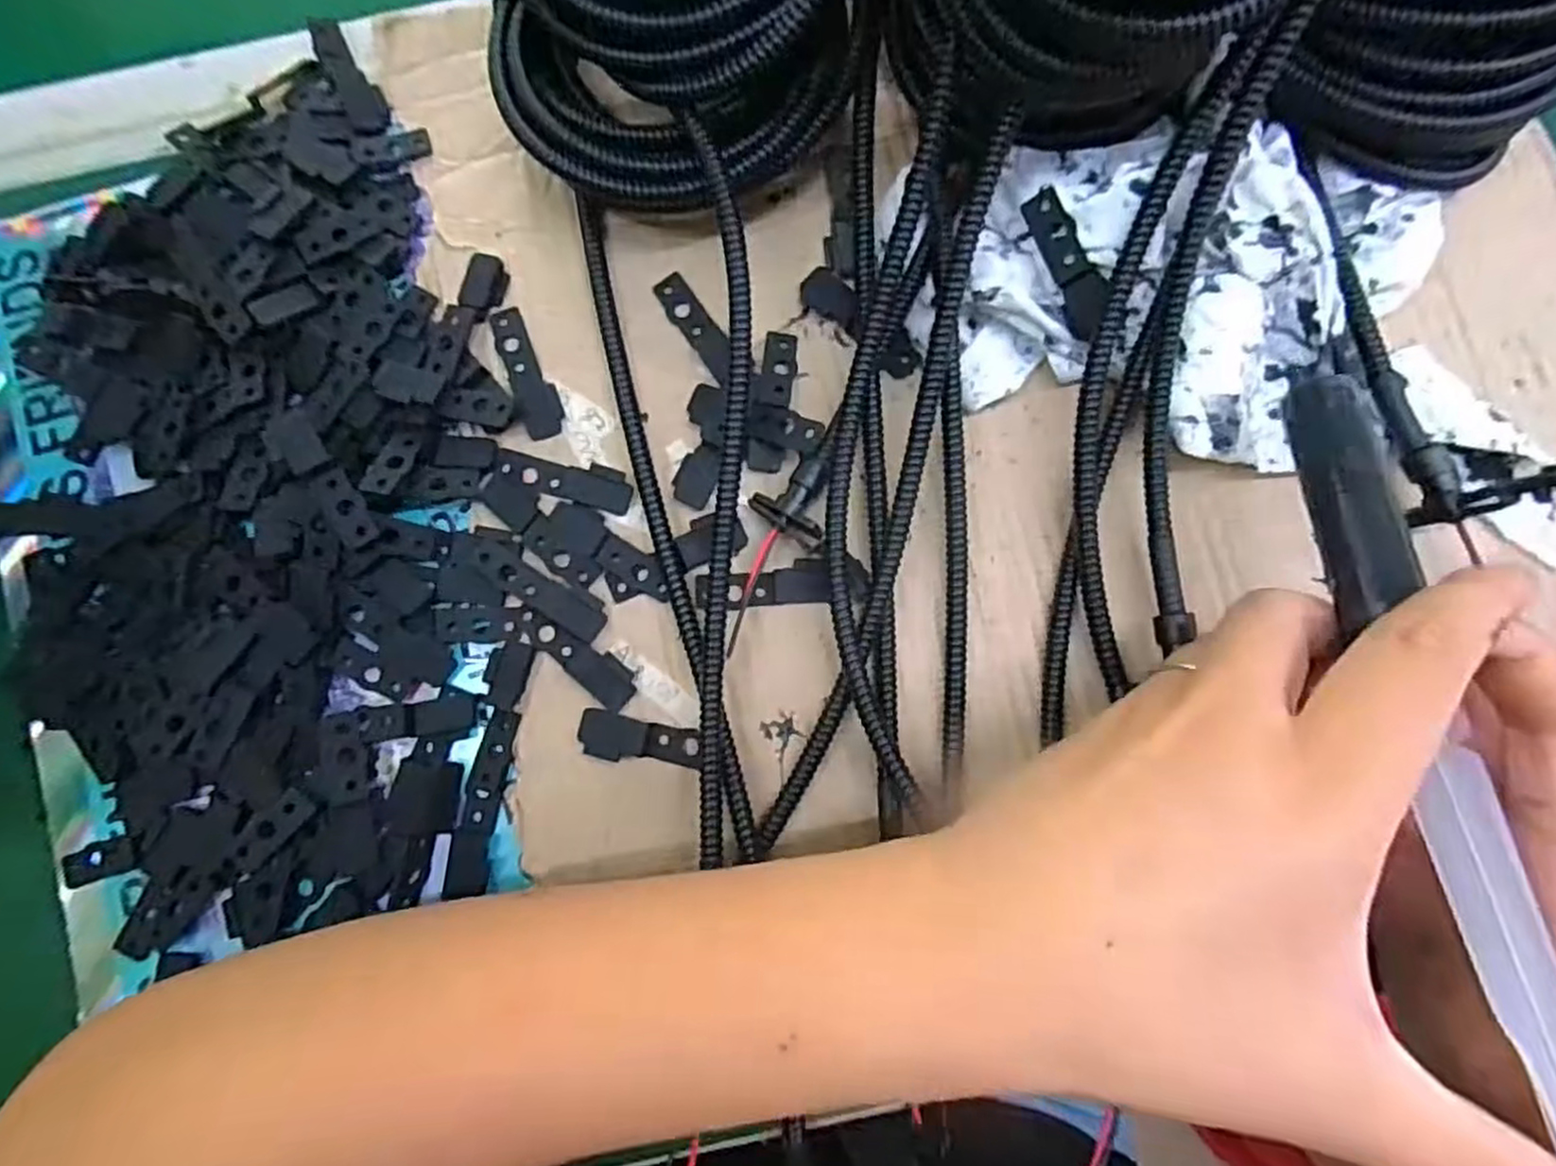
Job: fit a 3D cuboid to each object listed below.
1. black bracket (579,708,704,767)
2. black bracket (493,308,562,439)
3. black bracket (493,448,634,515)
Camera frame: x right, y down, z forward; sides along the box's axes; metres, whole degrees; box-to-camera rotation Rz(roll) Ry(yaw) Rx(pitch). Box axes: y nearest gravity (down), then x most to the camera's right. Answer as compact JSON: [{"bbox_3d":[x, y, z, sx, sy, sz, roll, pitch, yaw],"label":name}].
[{"bbox_3d":[-0.048,0.055,0.262,0.043,0.007,0.015,10,83,2],"label":"black bracket"},{"bbox_3d":[-0.094,-0.080,0.280,0.015,0.004,0.053,-19,83,-2],"label":"black bracket"},{"bbox_3d":[-0.079,-0.039,0.277,0.050,0.004,0.015,14,83,3],"label":"black bracket"}]

